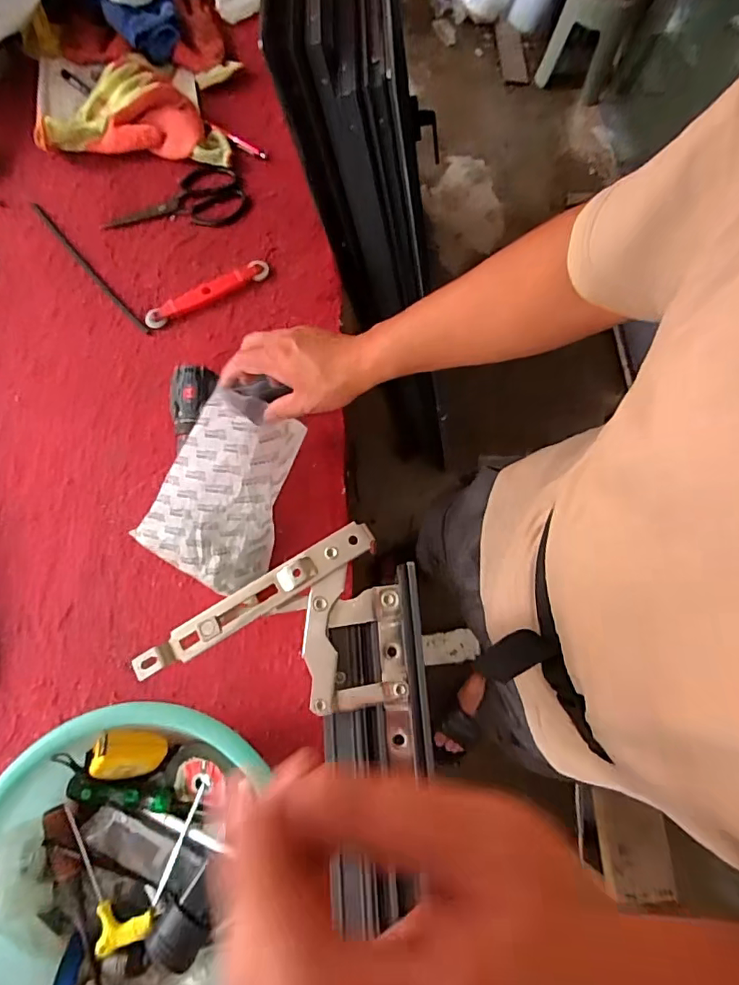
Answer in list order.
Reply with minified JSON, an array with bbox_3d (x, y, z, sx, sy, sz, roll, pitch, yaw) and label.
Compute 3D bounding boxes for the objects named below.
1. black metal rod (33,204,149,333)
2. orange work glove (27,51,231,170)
[{"bbox_3d":[-0.419,-0.335,0.766,0.010,0.010,0.301,-40,77,-11],"label":"black metal rod"},{"bbox_3d":[-0.361,-0.607,0.822,0.292,0.046,0.176,4,73,1],"label":"orange work glove"}]

